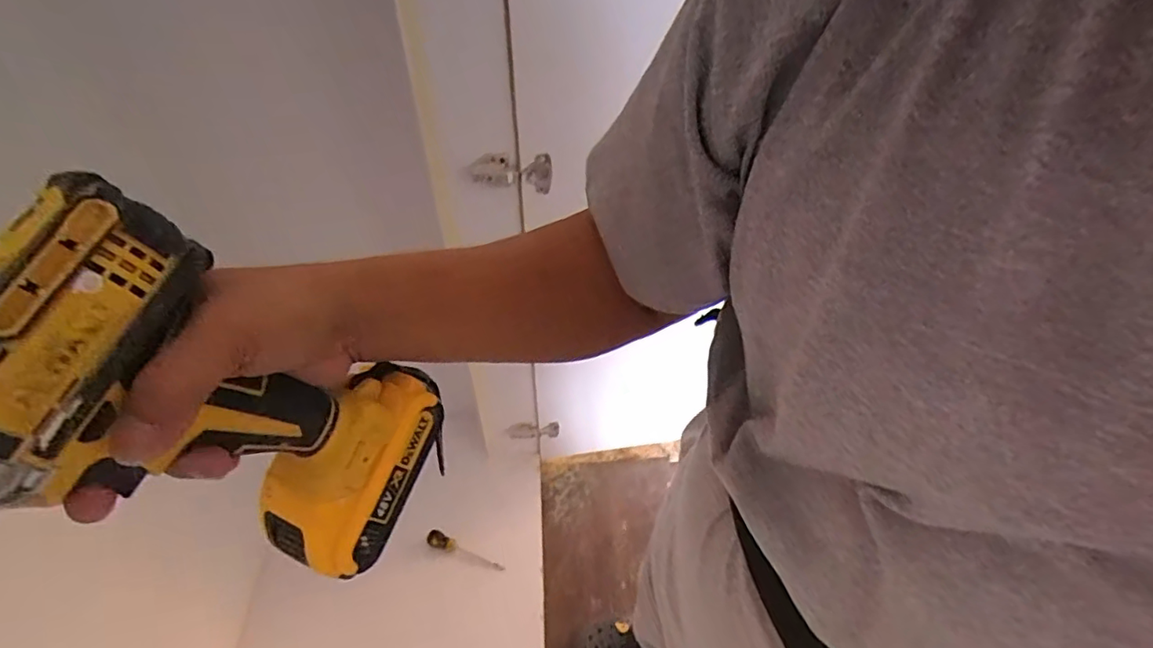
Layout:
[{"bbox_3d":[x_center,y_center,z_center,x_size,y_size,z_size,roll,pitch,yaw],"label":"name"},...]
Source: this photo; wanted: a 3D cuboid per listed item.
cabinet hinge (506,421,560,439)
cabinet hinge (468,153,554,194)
[{"bbox_3d":[-0.097,0.236,1.257,0.117,0.043,0.021,-6,48,-7],"label":"cabinet hinge"},{"bbox_3d":[-0.093,-0.215,0.803,0.111,0.058,0.044,4,48,2],"label":"cabinet hinge"}]

